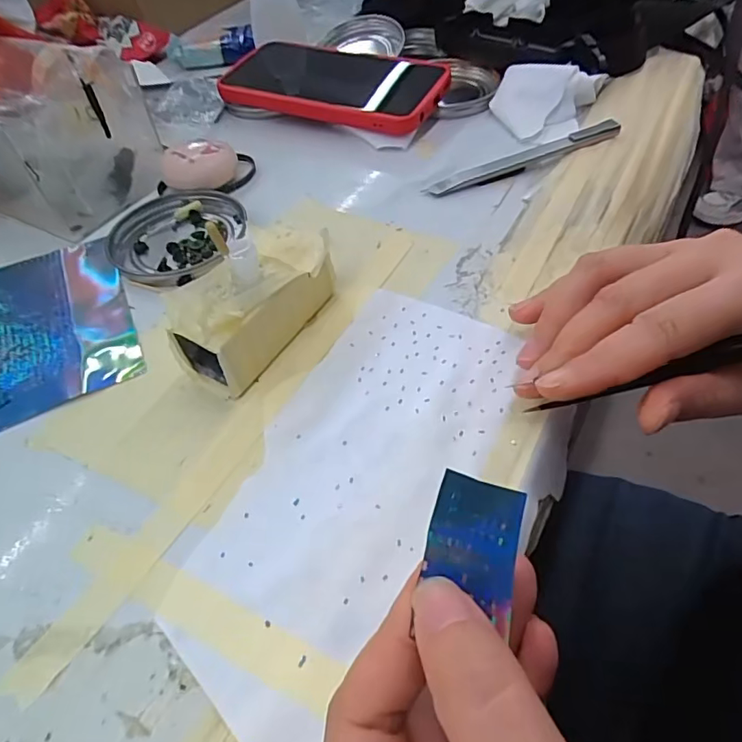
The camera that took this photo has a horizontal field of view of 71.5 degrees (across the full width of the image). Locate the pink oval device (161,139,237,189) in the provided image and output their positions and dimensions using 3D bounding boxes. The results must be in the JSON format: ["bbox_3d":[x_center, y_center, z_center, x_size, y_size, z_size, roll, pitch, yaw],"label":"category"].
[{"bbox_3d":[-0.109,-0.131,0.327,0.046,0.024,0.030,-19,52,-9],"label":"pink oval device"}]

